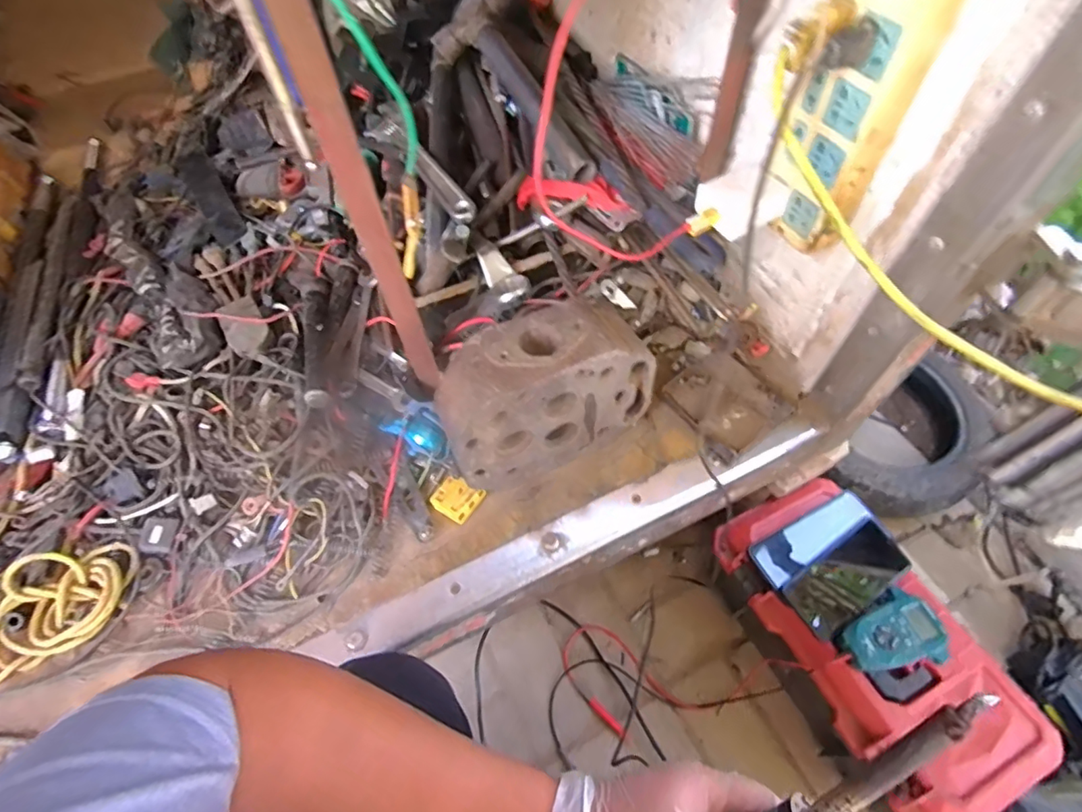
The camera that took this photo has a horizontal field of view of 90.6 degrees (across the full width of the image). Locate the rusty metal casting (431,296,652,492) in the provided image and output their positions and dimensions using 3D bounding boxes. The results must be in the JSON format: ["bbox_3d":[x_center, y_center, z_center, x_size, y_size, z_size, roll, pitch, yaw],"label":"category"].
[{"bbox_3d":[0.002,-0.012,0.531,0.200,0.148,0.081,-24,59,-11],"label":"rusty metal casting"}]

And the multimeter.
[{"bbox_3d":[0.387,0.258,0.586,0.109,0.032,0.075,-30,61,-15],"label":"multimeter"}]

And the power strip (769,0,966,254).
[{"bbox_3d":[0.229,-0.225,0.402,0.035,0.219,0.073,-30,61,-15],"label":"power strip"}]

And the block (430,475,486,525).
[{"bbox_3d":[-0.088,0.096,0.552,0.044,0.015,0.041,23,62,17],"label":"block"}]

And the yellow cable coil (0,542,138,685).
[{"bbox_3d":[-0.470,0.191,0.506,0.162,0.033,0.092,-26,60,-13],"label":"yellow cable coil"}]

